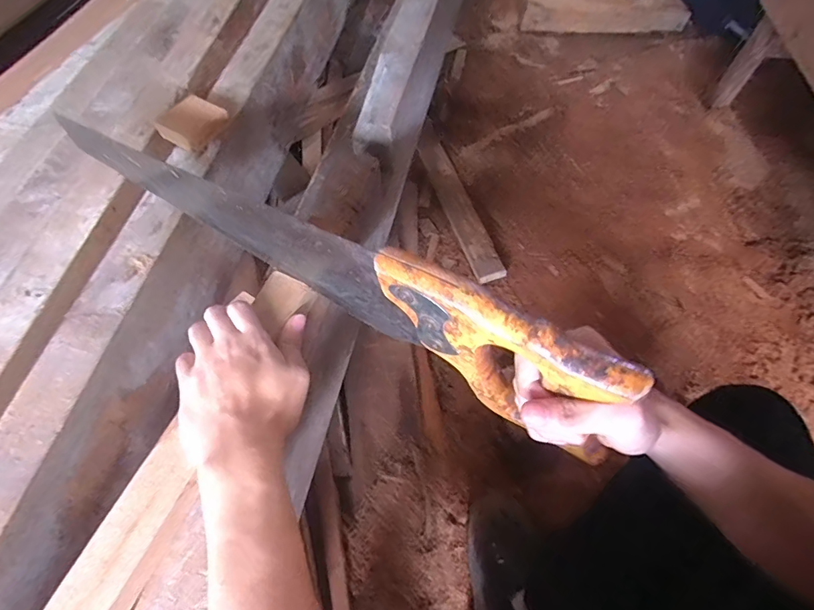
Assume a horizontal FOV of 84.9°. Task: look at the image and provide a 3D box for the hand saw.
[{"bbox_3d":[-0.073,-0.028,0.347,0.467,0.112,0.025,26,62,20],"label":"hand saw"}]

